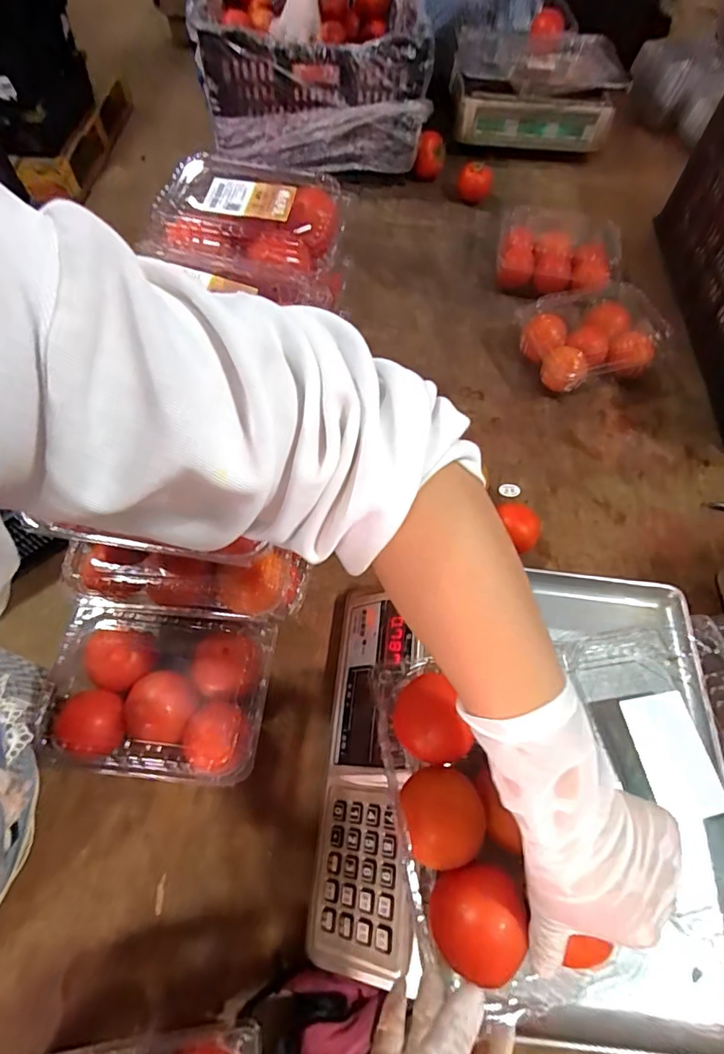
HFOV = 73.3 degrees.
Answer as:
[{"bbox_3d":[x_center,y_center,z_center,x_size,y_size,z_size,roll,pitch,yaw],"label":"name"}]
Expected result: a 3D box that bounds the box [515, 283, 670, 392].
[{"bbox_3d":[0.350,-0.280,0.747,0.185,0.086,0.166,-18,64,-11],"label":"box"}]

